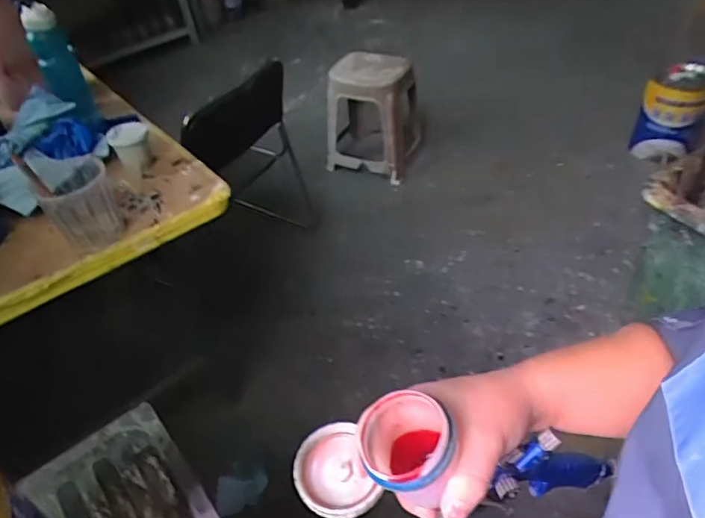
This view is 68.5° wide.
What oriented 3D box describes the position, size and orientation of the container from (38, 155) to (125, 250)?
[{"bbox_3d":[-0.436,-0.091,0.841,0.101,0.102,0.126,-24,46,-17],"label":"container"}]

